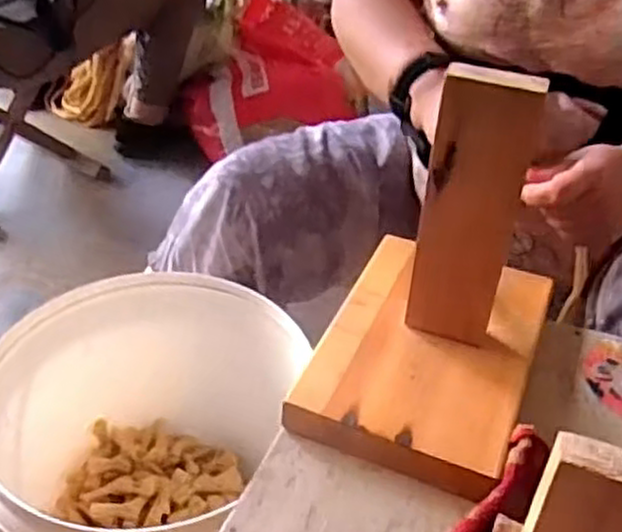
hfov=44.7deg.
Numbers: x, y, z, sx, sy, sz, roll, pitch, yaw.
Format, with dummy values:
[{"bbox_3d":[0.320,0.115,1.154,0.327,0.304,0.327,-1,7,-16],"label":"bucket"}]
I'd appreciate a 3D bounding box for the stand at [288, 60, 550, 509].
[{"bbox_3d":[0.087,-0.014,0.474,0.134,0.202,0.197,17,40,17],"label":"stand"}]

